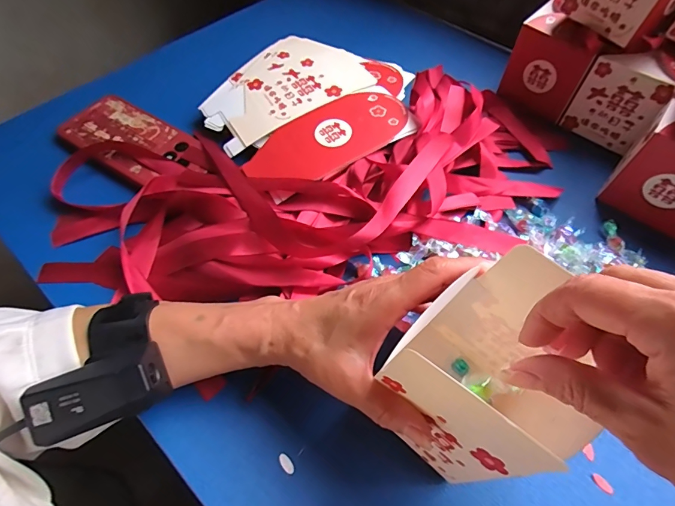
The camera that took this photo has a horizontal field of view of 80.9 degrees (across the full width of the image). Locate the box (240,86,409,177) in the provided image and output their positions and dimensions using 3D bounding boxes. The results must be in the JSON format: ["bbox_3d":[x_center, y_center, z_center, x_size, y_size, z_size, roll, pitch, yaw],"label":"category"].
[{"bbox_3d":[-0.008,-0.114,0.388,0.164,0.007,0.077,-33,66,-12],"label":"box"}]

